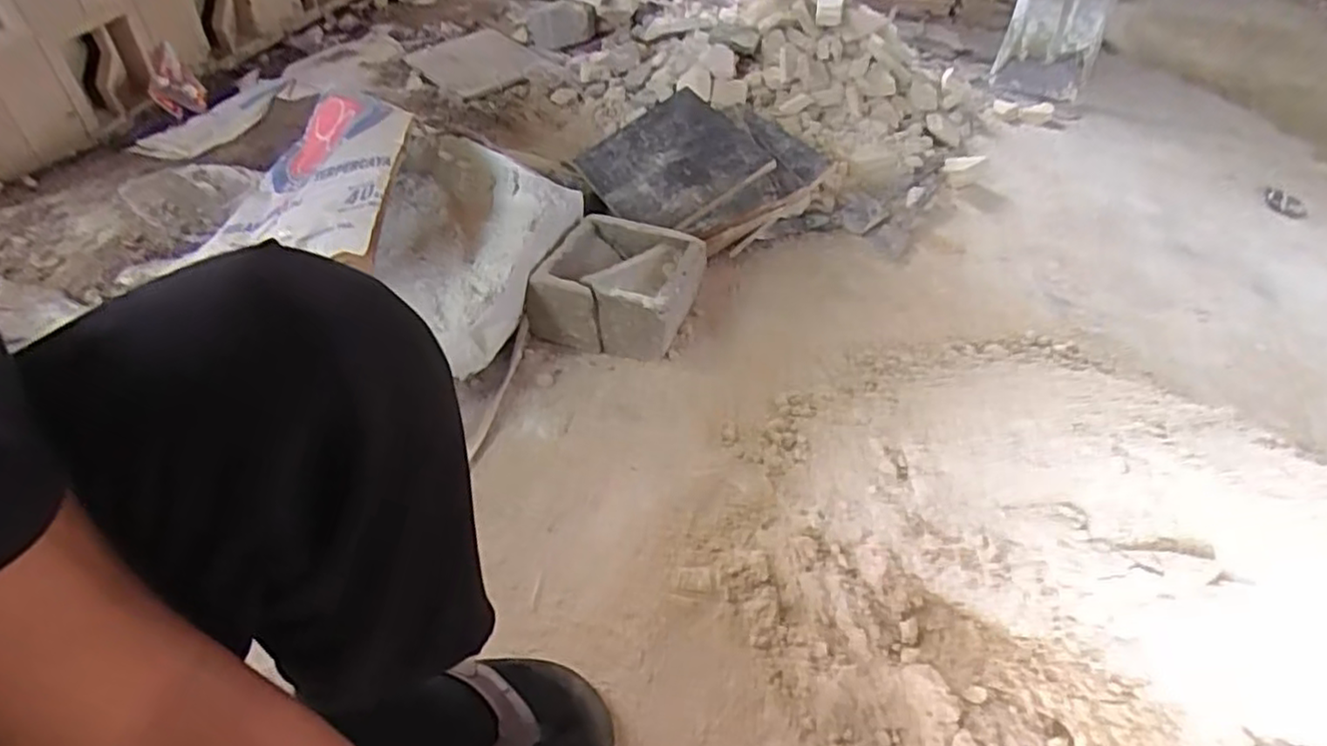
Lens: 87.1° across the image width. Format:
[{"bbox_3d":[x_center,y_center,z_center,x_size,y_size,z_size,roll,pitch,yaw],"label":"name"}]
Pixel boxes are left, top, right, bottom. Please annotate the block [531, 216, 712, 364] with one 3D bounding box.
[{"bbox_3d":[-0.061,-0.123,1.009,0.198,0.109,0.192,15,47,9],"label":"block"}]

